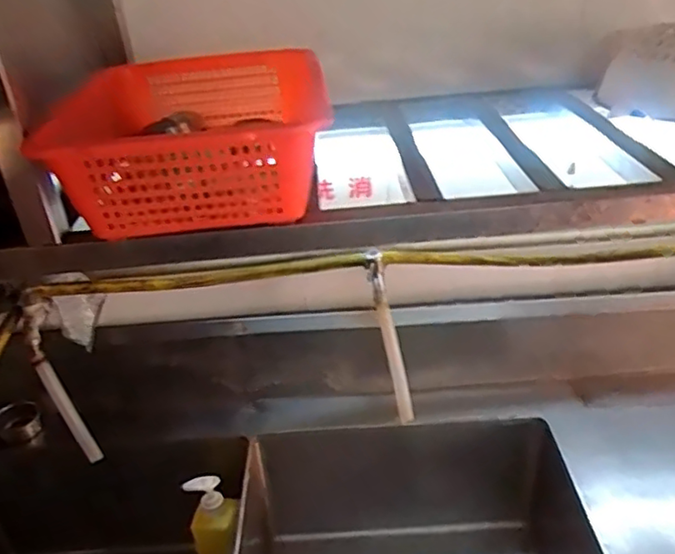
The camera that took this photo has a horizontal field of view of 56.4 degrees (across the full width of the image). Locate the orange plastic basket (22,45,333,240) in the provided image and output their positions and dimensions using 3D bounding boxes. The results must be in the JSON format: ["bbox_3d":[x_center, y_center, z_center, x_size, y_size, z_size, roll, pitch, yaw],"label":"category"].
[{"bbox_3d":[-0.151,-0.155,0.670,0.277,0.097,0.334,-6,32,-4],"label":"orange plastic basket"}]

